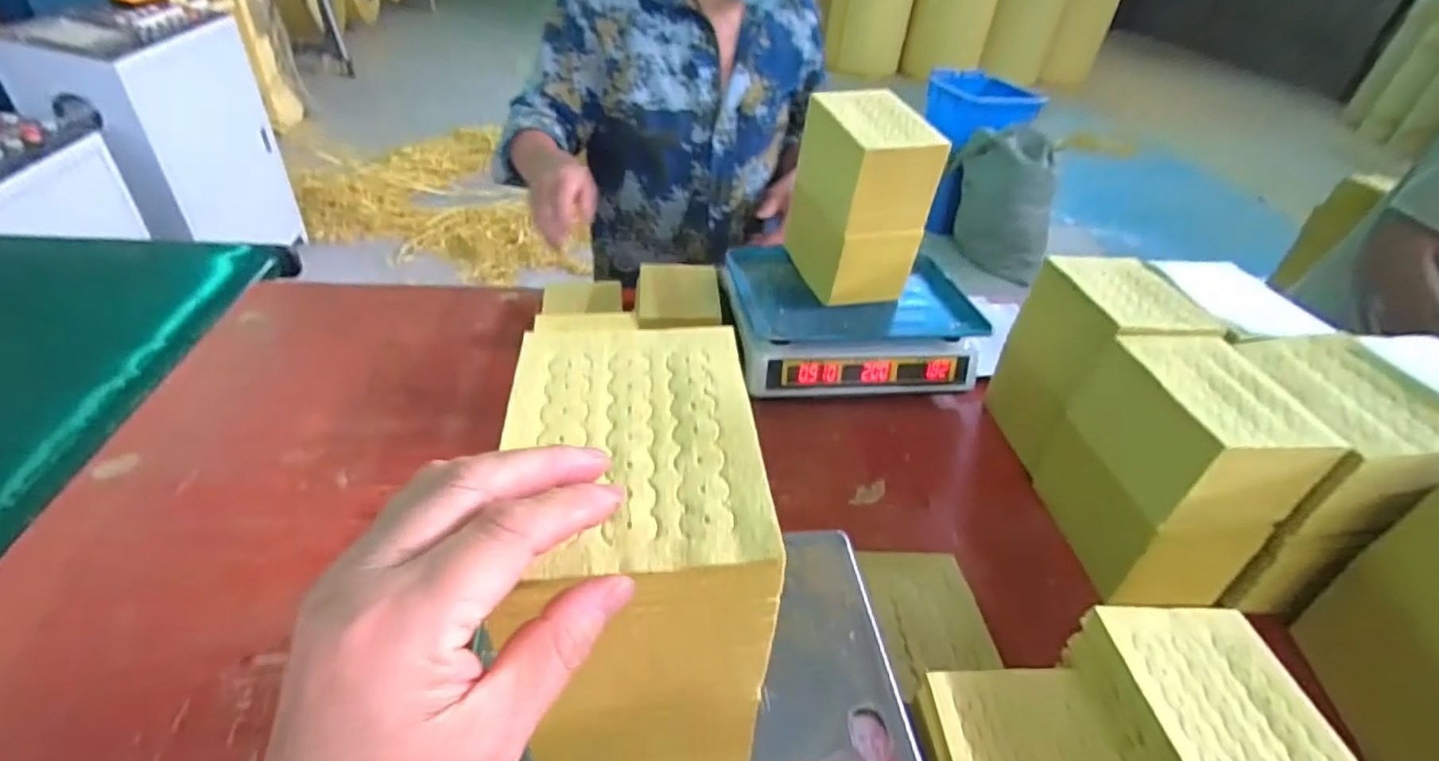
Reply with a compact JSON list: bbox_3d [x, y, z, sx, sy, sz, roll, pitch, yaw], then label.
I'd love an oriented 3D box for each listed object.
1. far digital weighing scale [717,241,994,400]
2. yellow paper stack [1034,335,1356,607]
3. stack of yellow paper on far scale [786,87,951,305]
[{"bbox_3d":[0.180,-0.080,0.914,0.325,0.113,0.245,-1,39,-9],"label":"far digital weighing scale"},{"bbox_3d":[0.450,0.086,0.637,0.121,0.220,0.164,2,39,-6],"label":"yellow paper stack"},{"bbox_3d":[0.179,-0.237,0.839,0.123,0.220,0.153,-13,43,-23],"label":"stack of yellow paper on far scale"}]

